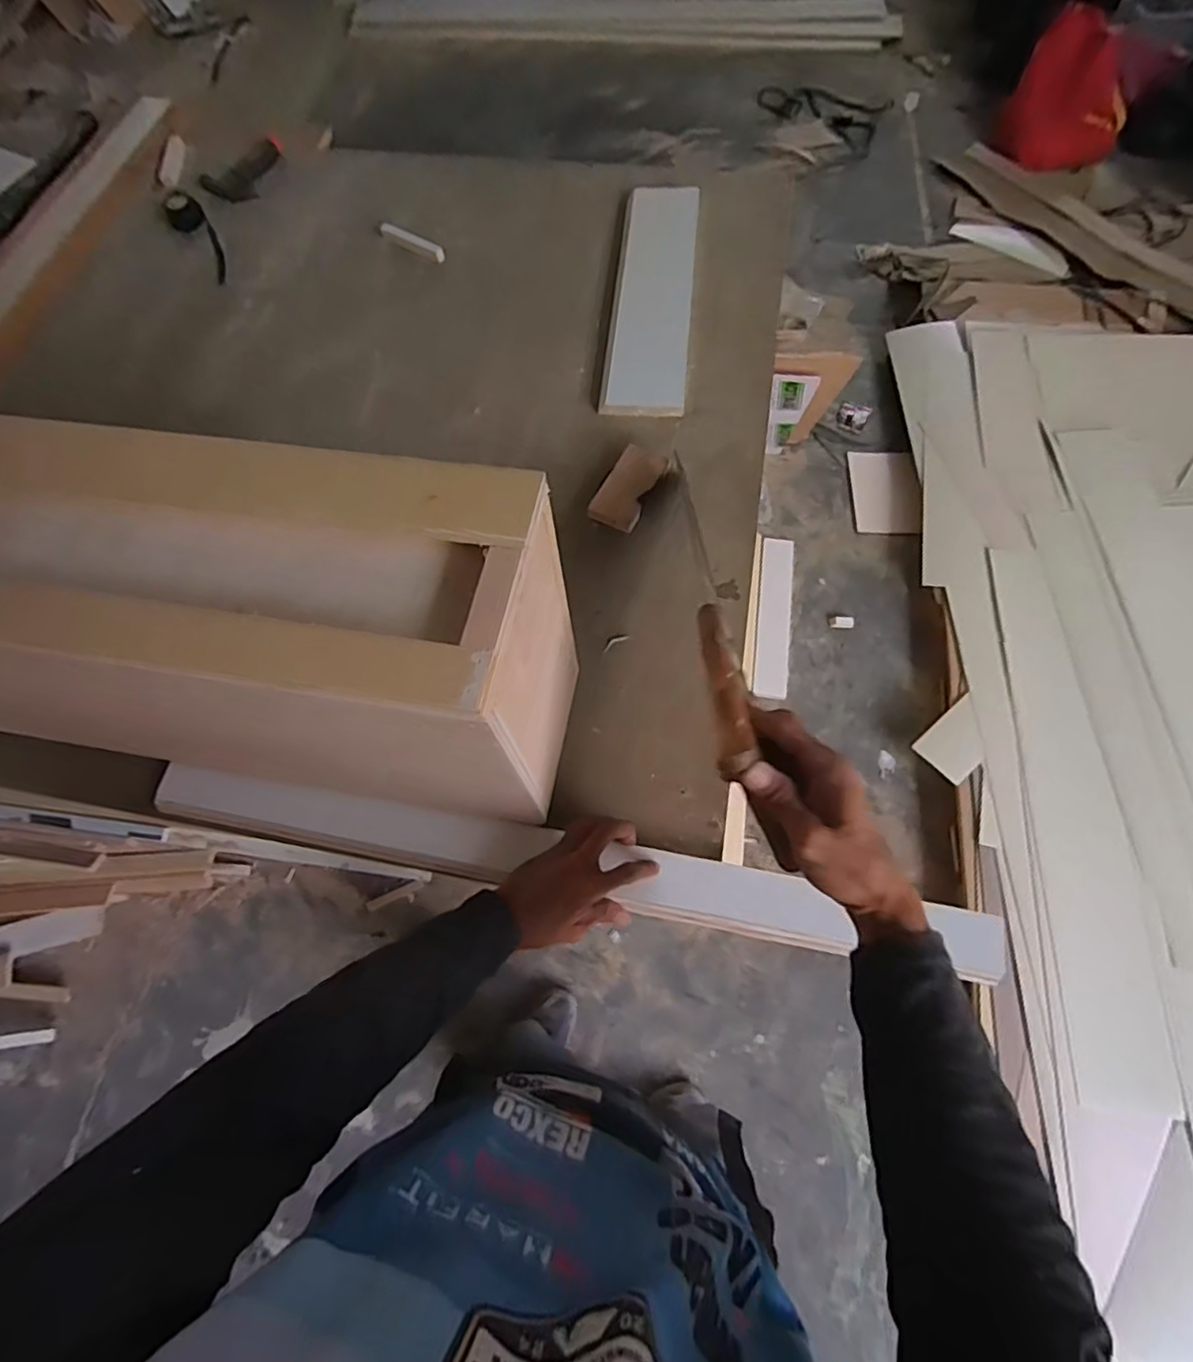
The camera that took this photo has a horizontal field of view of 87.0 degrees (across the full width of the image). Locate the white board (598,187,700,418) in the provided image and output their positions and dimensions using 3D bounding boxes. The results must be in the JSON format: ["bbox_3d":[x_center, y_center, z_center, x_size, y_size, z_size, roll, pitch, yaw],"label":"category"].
[{"bbox_3d":[0.085,-0.578,0.938,0.115,0.012,0.445,7,72,-1],"label":"white board"}]

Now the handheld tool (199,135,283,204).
[{"bbox_3d":[-0.610,-0.880,1.081,0.095,0.019,0.154,10,67,6],"label":"handheld tool"}]

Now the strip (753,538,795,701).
[{"bbox_3d":[0.464,-0.176,1.631,0.085,0.014,0.451,8,67,6],"label":"strip"}]

